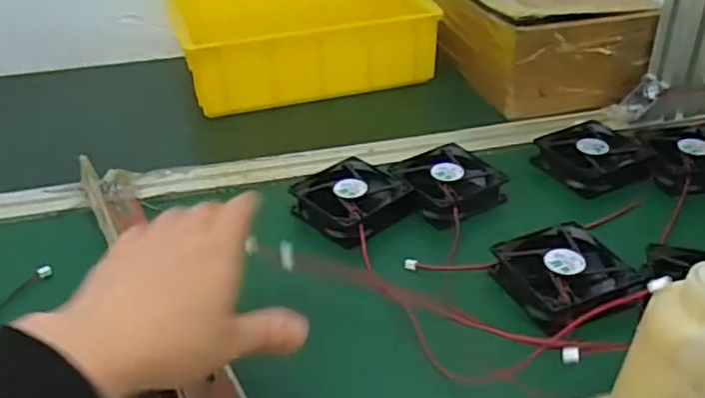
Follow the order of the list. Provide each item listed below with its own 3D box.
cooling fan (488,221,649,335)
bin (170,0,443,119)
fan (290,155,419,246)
[{"bbox_3d":[0.159,0.057,0.493,0.084,0.028,0.082,-18,37,-20],"label":"cooling fan"},{"bbox_3d":[-0.063,-0.203,0.802,0.289,0.094,0.204,-10,35,-9],"label":"bin"},{"bbox_3d":[0.000,-0.002,0.577,0.089,0.020,0.081,-30,42,-33],"label":"fan"}]

